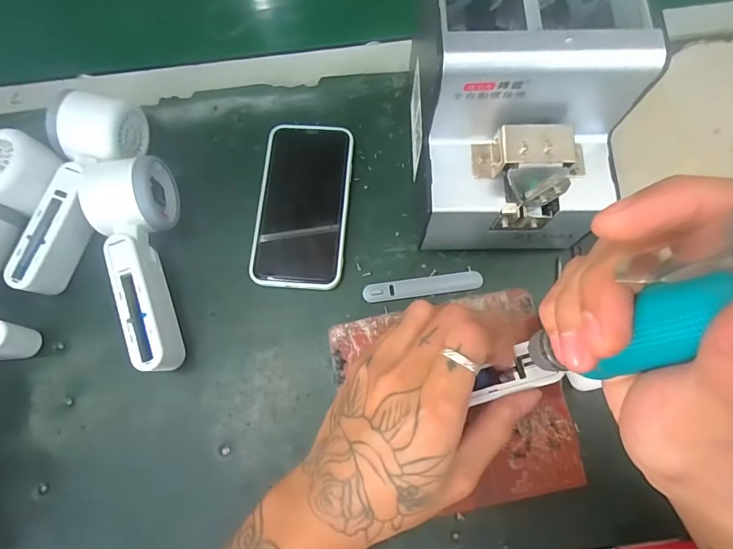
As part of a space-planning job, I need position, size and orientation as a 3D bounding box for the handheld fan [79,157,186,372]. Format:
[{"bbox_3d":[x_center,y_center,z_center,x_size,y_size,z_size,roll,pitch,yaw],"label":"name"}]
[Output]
[{"bbox_3d":[-0.173,-0.011,0.324,0.055,0.046,0.171,-12,77,-5],"label":"handheld fan"}]

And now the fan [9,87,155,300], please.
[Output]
[{"bbox_3d":[-0.231,-0.065,0.339,0.053,0.048,0.164,16,76,2],"label":"fan"}]

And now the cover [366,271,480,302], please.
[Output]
[{"bbox_3d":[0.045,0.009,0.343,0.094,0.004,0.015,-7,75,-1],"label":"cover"}]

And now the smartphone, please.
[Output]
[{"bbox_3d":[-0.052,-0.060,0.359,0.074,0.010,0.143,3,75,1],"label":"smartphone"}]

